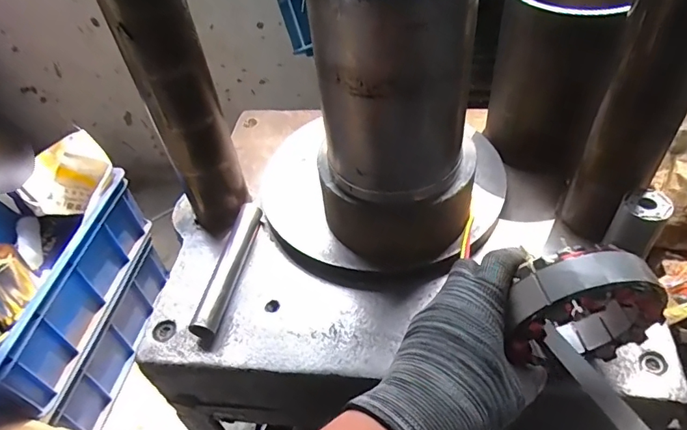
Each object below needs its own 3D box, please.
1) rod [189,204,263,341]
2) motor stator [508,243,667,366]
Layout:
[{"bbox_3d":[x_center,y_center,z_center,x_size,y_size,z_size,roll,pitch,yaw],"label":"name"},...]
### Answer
[{"bbox_3d":[-0.113,0.049,0.476,0.021,0.024,0.151,4,47,11],"label":"rod"},{"bbox_3d":[0.167,0.068,0.345,0.108,0.098,0.041,-12,47,-4],"label":"motor stator"}]

